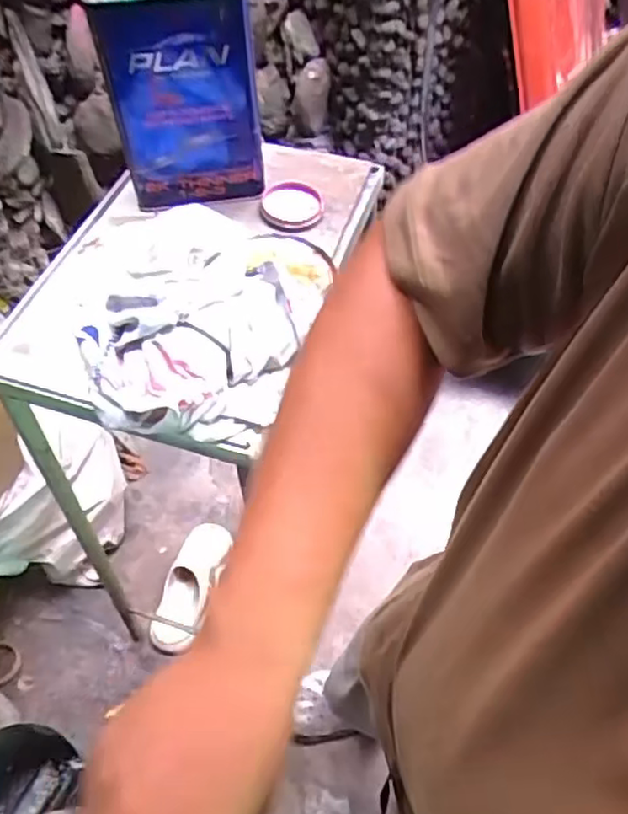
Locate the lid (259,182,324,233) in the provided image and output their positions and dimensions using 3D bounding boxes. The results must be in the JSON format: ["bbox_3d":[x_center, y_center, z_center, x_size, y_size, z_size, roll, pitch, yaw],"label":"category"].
[{"bbox_3d":[-0.027,-0.256,0.844,0.075,0.014,0.087,3,56,5],"label":"lid"}]

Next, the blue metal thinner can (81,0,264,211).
[{"bbox_3d":[-0.152,-0.366,0.765,0.164,0.242,0.111,-8,56,-3],"label":"blue metal thinner can"}]

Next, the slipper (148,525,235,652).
[{"bbox_3d":[-0.272,0.383,1.474,0.097,0.084,0.289,10,57,9],"label":"slipper"}]

